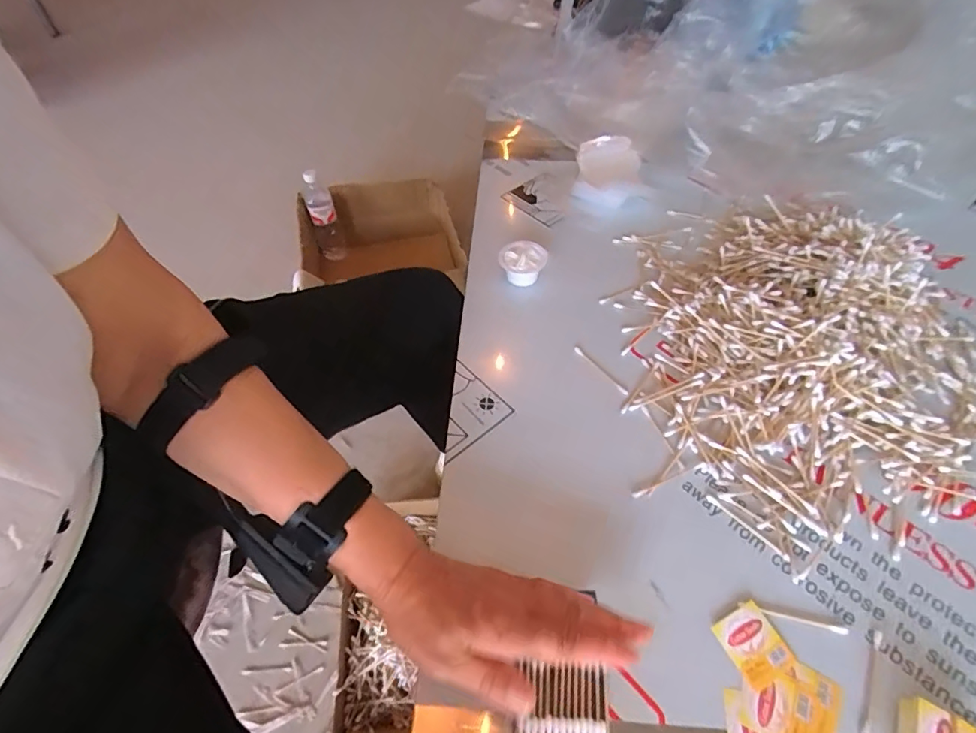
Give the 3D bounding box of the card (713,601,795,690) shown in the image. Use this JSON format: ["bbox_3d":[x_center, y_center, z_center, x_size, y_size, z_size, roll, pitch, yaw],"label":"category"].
[{"bbox_3d":[0.181,0.189,0.334,0.037,0.004,0.043,-23,56,-15],"label":"card"}]

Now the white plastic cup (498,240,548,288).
[{"bbox_3d":[0.040,-0.115,0.558,0.054,0.038,0.050,4,53,4],"label":"white plastic cup"}]

